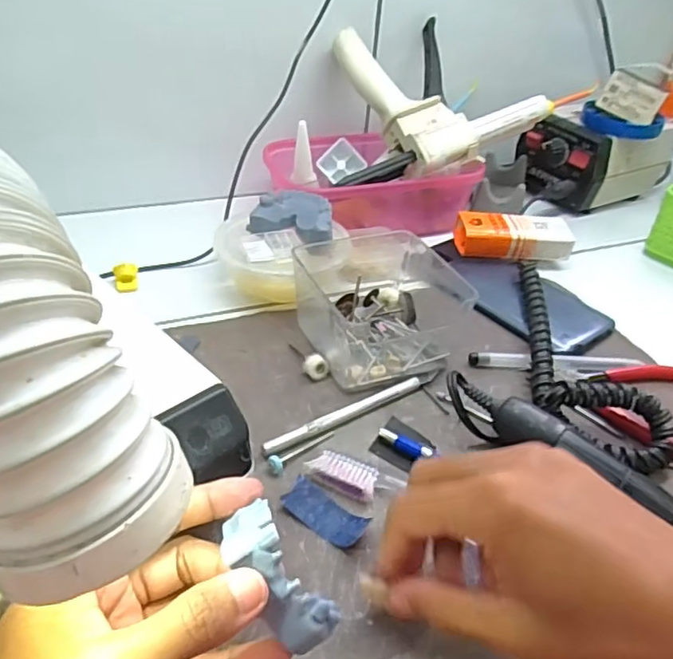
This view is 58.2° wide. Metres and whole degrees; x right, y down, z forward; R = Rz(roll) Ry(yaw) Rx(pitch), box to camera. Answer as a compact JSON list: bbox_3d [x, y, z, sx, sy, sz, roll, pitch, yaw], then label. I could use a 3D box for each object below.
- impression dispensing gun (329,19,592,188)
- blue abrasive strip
[{"bbox_3d":[0.113,-0.209,0.562,0.228,0.089,0.120,-13,41,-22],"label":"impression dispensing gun"},{"bbox_3d":[-0.006,0.096,0.314,0.044,0.005,0.022,24,41,22],"label":"blue abrasive strip"}]

